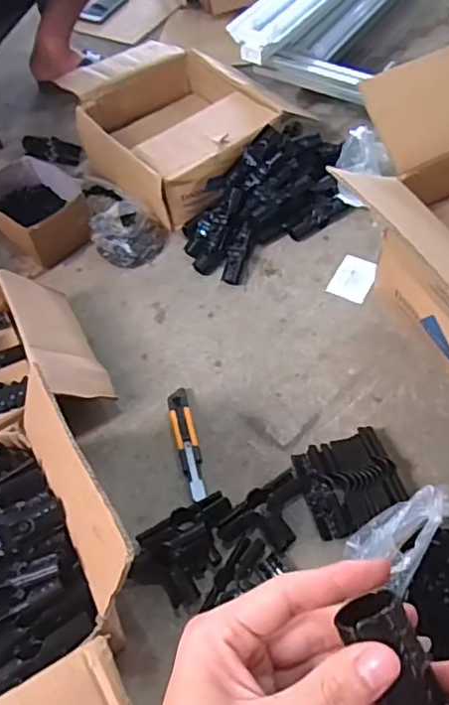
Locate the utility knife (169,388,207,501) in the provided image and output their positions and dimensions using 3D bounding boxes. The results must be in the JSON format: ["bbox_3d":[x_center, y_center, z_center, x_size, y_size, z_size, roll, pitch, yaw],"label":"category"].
[{"bbox_3d":[-0.055,0.136,0.888,0.033,0.012,0.185,-14,56,-5],"label":"utility knife"}]

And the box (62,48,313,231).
[{"bbox_3d":[-0.111,-0.470,1.228,0.342,0.138,0.440,-34,59,-17],"label":"box"}]

